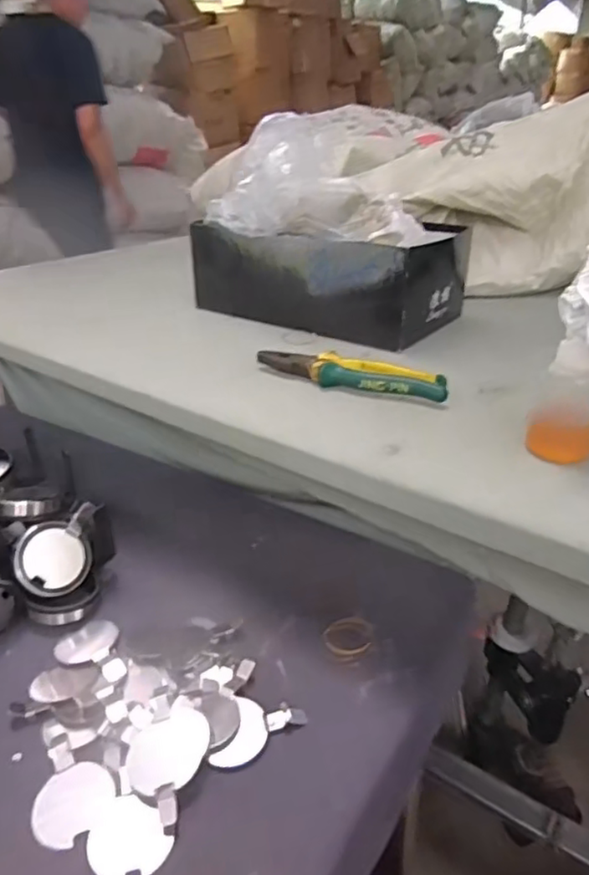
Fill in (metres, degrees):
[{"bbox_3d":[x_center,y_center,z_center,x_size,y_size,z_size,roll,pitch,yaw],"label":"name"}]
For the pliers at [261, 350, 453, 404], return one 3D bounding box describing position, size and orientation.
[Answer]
[{"bbox_3d":[0.054,-0.065,0.614,0.195,0.018,0.046,9,30,18],"label":"pliers"}]

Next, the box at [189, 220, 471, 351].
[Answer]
[{"bbox_3d":[0.043,-0.222,0.817,0.327,0.110,0.176,17,33,30],"label":"box"}]

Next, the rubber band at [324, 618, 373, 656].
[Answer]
[{"bbox_3d":[0.051,0.185,0.572,0.044,0.004,0.049,7,29,14],"label":"rubber band"}]

